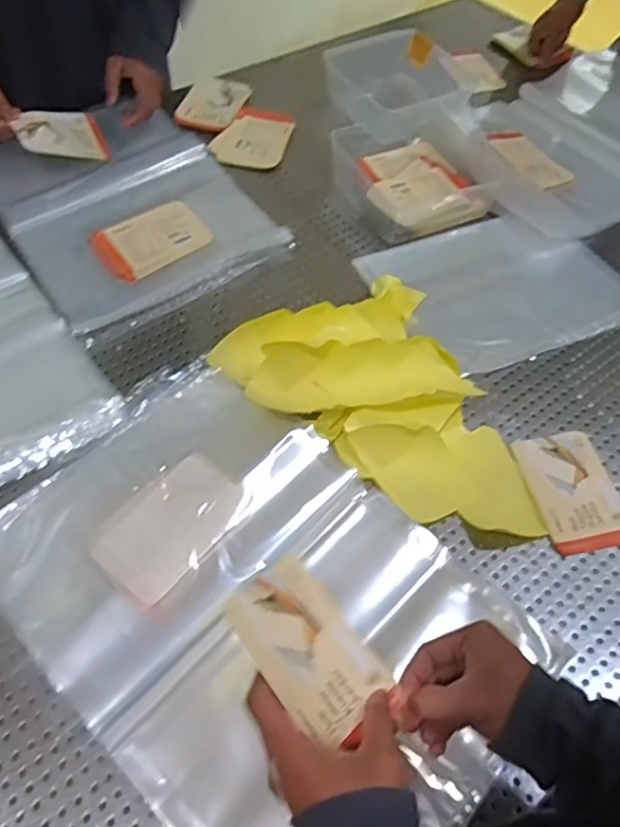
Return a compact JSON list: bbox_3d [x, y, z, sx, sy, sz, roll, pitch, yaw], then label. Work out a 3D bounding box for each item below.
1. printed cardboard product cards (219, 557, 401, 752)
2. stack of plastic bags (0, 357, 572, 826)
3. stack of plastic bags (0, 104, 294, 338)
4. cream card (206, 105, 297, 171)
[{"bbox_3d":[-0.001,0.157,0.426,0.113,0.009,0.077,52,45,6],"label":"printed cardboard product cards"},{"bbox_3d":[-0.048,0.161,0.555,0.472,0.035,0.326,40,63,21],"label":"stack of plastic bags"},{"bbox_3d":[-0.254,-0.293,0.869,0.305,0.027,0.407,-29,63,-21],"label":"stack of plastic bags"},{"bbox_3d":[-0.088,-0.427,0.972,0.108,0.015,0.142,15,57,7],"label":"cream card"}]

